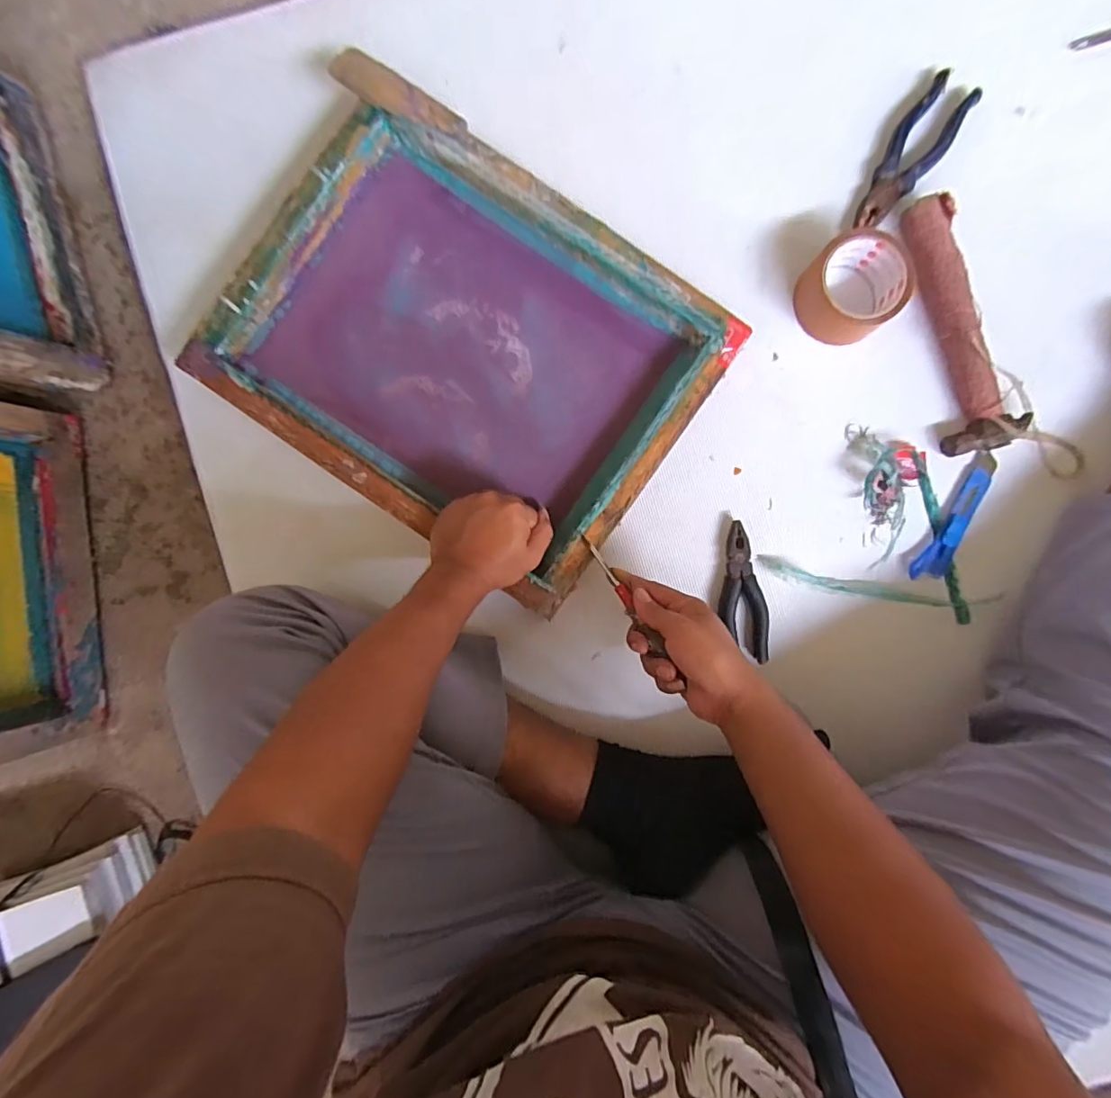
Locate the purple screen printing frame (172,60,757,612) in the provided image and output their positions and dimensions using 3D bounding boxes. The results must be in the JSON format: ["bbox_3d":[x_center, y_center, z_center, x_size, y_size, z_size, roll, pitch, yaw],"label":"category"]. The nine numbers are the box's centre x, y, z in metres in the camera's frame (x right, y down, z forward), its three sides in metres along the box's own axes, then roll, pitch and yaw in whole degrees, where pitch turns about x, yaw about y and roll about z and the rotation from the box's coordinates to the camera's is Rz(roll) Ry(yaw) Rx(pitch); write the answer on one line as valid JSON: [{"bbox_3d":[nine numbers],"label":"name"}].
[{"bbox_3d":[-0.089,-0.200,0.525,0.443,0.057,0.351,34,91,1],"label":"purple screen printing frame"}]

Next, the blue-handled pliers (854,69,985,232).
[{"bbox_3d":[0.380,-0.422,0.550,0.054,0.013,0.185,36,91,1],"label":"blue-handled pliers"}]

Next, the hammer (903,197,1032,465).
[{"bbox_3d":[0.427,-0.234,0.536,0.074,0.032,0.262,-10,90,2],"label":"hammer"}]

